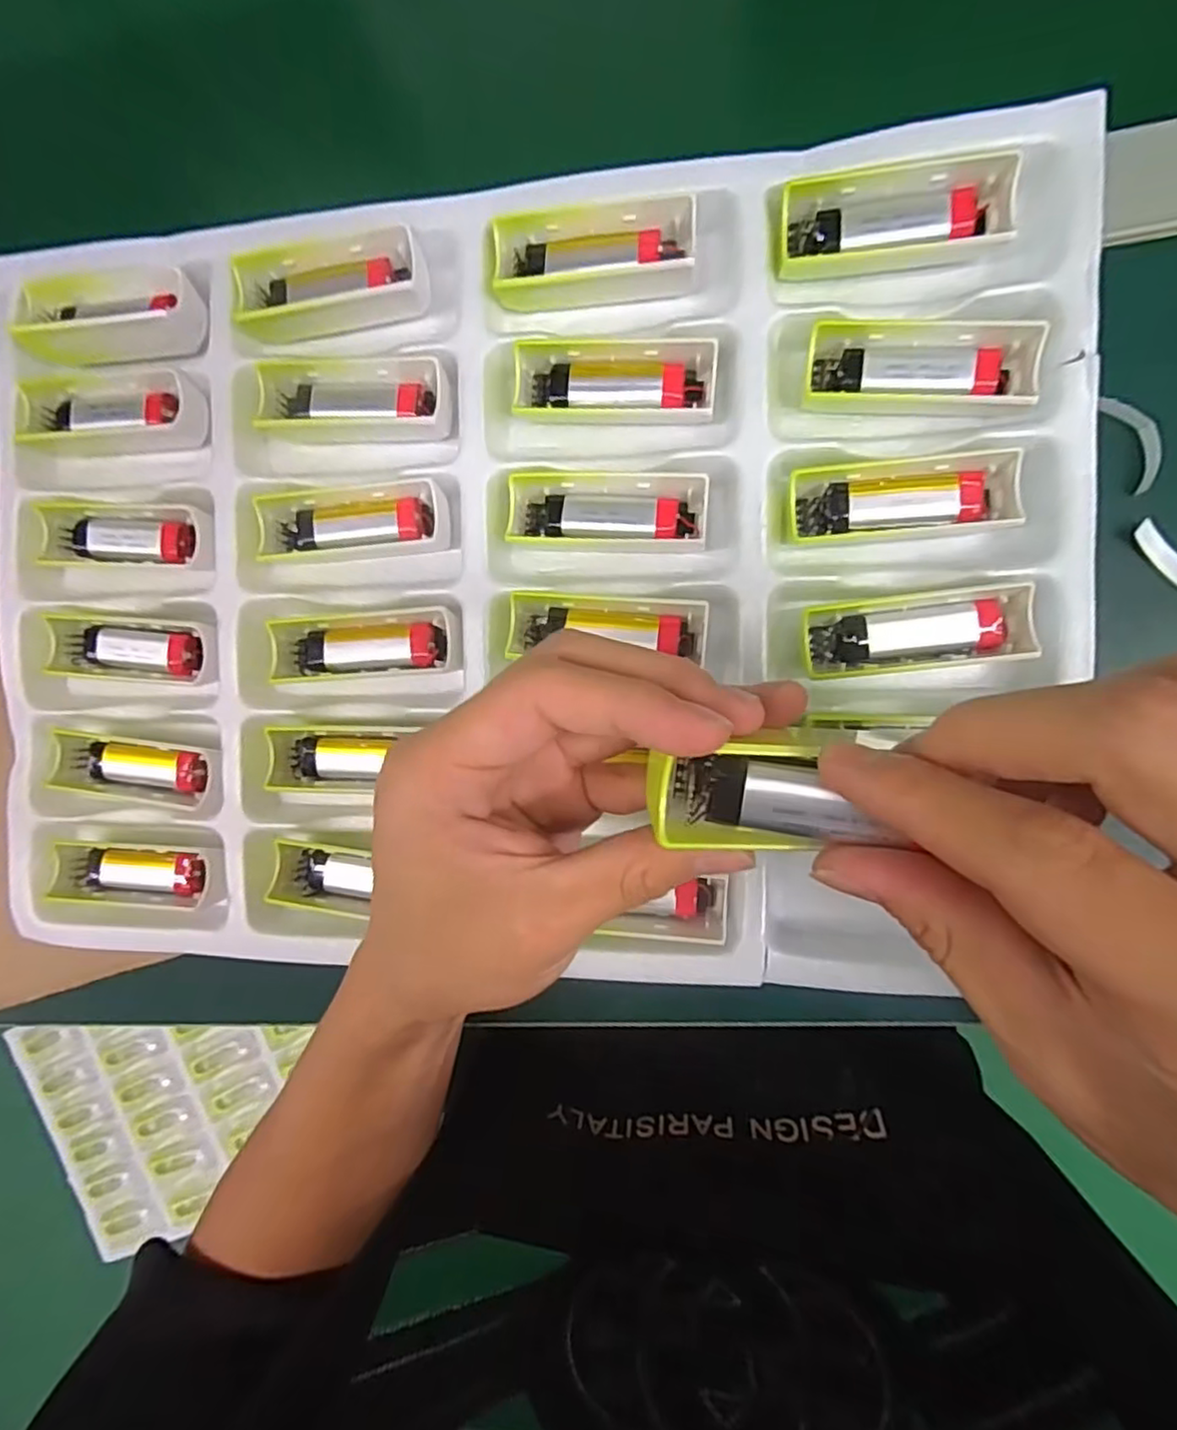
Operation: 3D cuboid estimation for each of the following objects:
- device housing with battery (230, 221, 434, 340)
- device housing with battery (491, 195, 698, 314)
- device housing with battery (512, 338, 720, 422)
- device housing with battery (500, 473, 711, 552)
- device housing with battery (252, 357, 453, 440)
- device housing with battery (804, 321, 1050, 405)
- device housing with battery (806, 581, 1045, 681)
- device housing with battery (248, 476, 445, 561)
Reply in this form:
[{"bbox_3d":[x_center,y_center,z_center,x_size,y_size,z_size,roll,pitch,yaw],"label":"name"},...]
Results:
[{"bbox_3d":[-0.109,-0.183,0.285,0.080,0.020,0.030,-7,92,10],"label":"device housing with battery"},{"bbox_3d":[0.002,-0.182,0.266,0.078,0.016,0.032,-2,93,9],"label":"device housing with battery"},{"bbox_3d":[0.011,-0.132,0.268,0.078,0.016,0.029,5,94,9],"label":"device housing with battery"},{"bbox_3d":[0.009,-0.083,0.274,0.078,0.017,0.029,4,94,9],"label":"device housing with battery"},{"bbox_3d":[-0.098,-0.135,0.284,0.078,0.020,0.030,0,93,9],"label":"device housing with battery"},{"bbox_3d":[0.122,-0.129,0.248,0.079,0.016,0.027,8,94,9],"label":"device housing with battery"},{"bbox_3d":[0.125,-0.031,0.257,0.078,0.019,0.028,-6,92,10],"label":"device housing with battery"},{"bbox_3d":[-0.100,-0.083,0.289,0.078,0.019,0.029,-3,93,10],"label":"device housing with battery"}]

